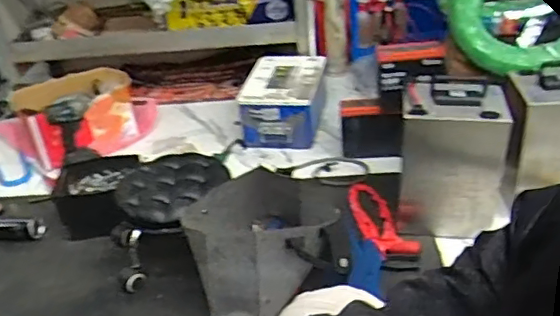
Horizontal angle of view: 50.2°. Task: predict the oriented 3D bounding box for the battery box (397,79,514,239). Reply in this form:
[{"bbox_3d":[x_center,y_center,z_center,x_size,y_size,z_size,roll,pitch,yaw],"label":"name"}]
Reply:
[{"bbox_3d":[0.423,0.004,1.468,0.243,0.356,0.166,0,31,10],"label":"battery box"}]

